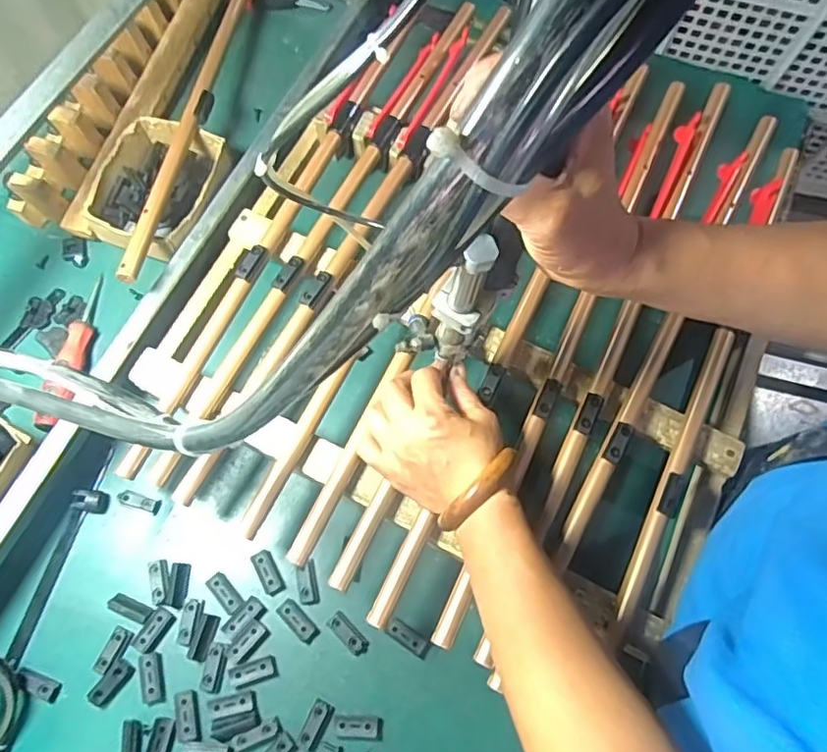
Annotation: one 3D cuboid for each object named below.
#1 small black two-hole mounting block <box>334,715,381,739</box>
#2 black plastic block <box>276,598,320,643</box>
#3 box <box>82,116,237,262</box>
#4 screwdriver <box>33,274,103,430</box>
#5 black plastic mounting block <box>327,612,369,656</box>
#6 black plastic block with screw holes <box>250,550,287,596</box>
[{"bbox_3d":[-0.044,0.274,0.471,0.035,0.005,0.015,5,70,0],"label":"small black two-hole mounting block"},{"bbox_3d":[-0.095,0.201,0.494,0.038,0.004,0.016,43,74,13],"label":"black plastic block"},{"bbox_3d":[-0.258,-0.187,0.612,0.123,0.051,0.137,14,70,3],"label":"box"},{"bbox_3d":[-0.317,-0.027,0.564,0.029,0.025,0.161,7,70,1],"label":"screwdriver"},{"bbox_3d":[-0.054,0.211,0.493,0.037,0.004,0.016,43,74,13],"label":"black plastic mounting block"},{"bbox_3d":[-0.124,0.167,0.510,0.017,0.004,0.037,-28,73,-11],"label":"black plastic block with screw holes"}]

